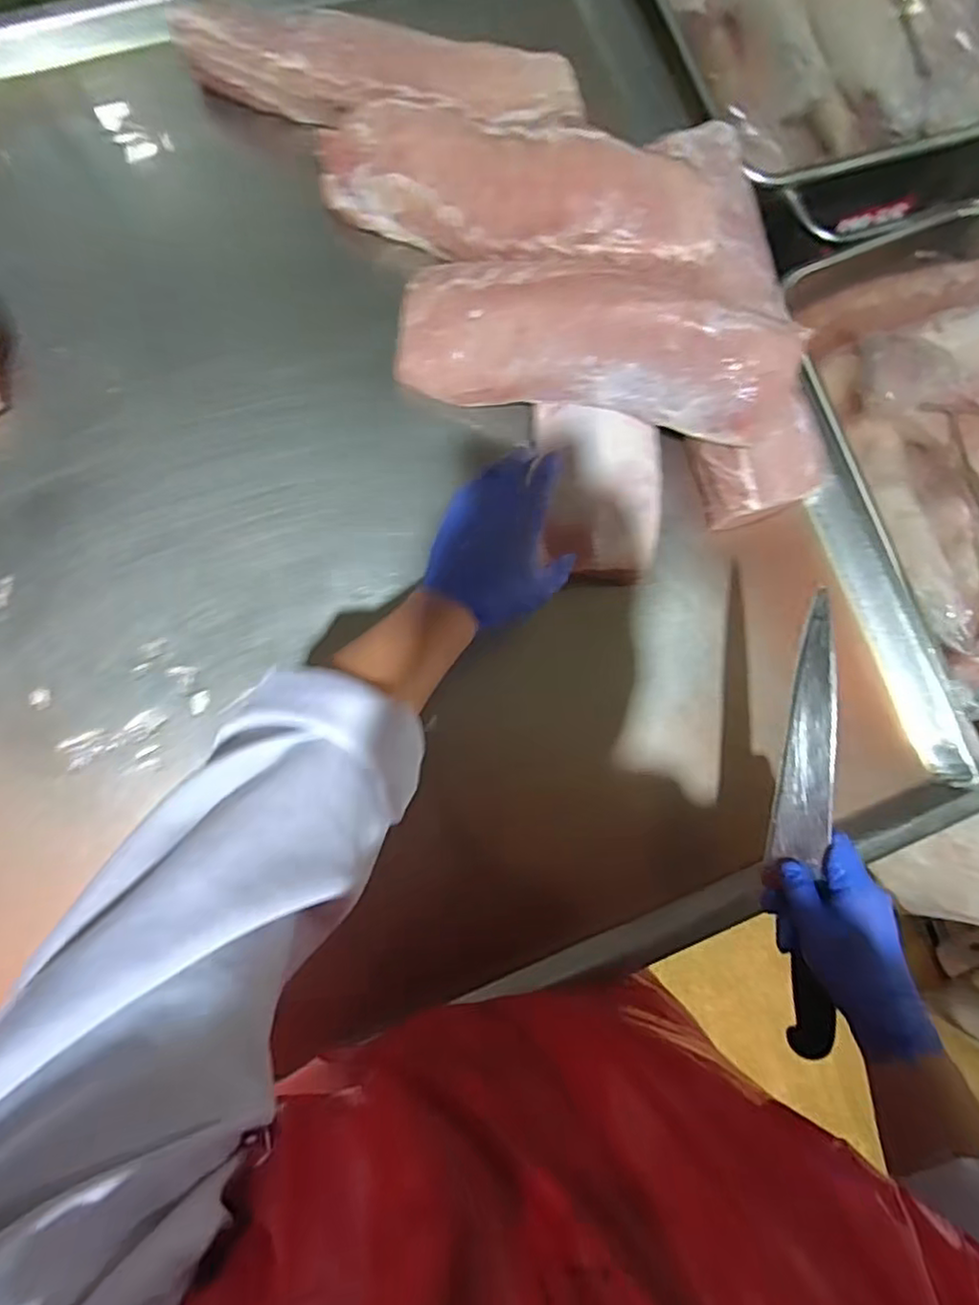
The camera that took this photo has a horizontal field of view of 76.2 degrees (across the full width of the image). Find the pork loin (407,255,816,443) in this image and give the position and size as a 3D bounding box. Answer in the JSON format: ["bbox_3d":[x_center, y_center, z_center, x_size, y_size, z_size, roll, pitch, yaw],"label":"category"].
[{"bbox_3d":[0.096,-0.306,0.594,0.374,0.089,0.138,12,81,10],"label":"pork loin"}]

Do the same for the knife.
[{"bbox_3d":[0.243,0.134,0.484,0.030,0.038,0.346,1,91,-4],"label":"knife"}]

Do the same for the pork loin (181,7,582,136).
[{"bbox_3d":[-0.117,-0.600,0.669,0.431,0.075,0.111,6,81,-3],"label":"pork loin"}]

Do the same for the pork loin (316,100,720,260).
[{"bbox_3d":[0.021,-0.452,0.611,0.389,0.083,0.108,17,81,12],"label":"pork loin"}]

